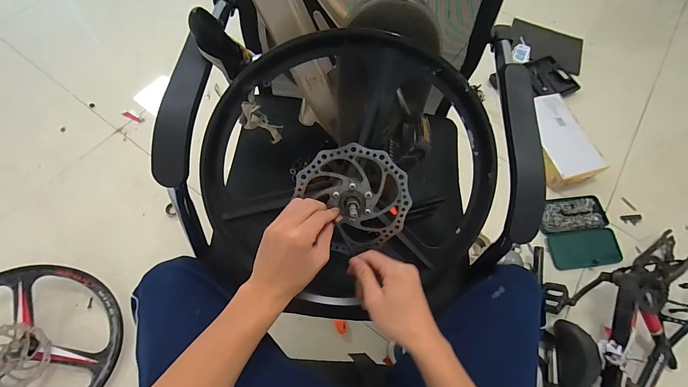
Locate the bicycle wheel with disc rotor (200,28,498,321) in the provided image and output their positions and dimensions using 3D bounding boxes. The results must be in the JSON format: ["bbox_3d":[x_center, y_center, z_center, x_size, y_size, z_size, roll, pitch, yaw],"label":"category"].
[{"bbox_3d":[0.012,-0.013,0.455,0.407,0.098,0.382,0,105,0],"label":"bicycle wheel with disc rotor"}]

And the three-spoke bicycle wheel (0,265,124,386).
[{"bbox_3d":[-0.806,0.395,0.810,0.413,0.060,0.406,7,71,-20],"label":"three-spoke bicycle wheel"}]

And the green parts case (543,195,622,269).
[{"bbox_3d":[0.816,0.128,1.107,0.245,0.031,0.247,-2,66,-6],"label":"green parts case"}]

